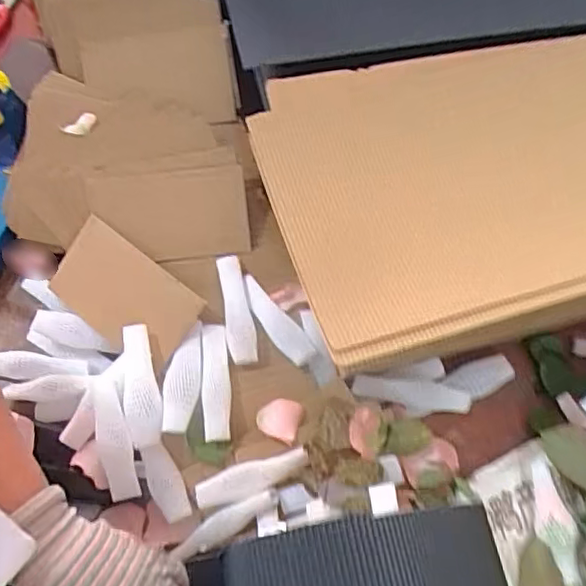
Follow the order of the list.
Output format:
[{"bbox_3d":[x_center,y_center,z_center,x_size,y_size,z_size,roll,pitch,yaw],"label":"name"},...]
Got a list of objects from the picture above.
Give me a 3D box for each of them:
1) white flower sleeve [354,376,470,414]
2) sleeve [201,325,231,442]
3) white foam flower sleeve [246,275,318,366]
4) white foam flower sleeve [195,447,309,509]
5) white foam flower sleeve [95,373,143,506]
[{"bbox_3d":[0.104,0.087,0.536,0.104,0.024,0.022,6,66,1],"label":"white flower sleeve"},{"bbox_3d":[-0.064,0.074,0.511,0.024,0.005,0.095,1,75,-20],"label":"sleeve"},{"bbox_3d":[-0.016,0.022,0.530,0.024,0.010,0.093,-33,71,-15],"label":"white foam flower sleeve"},{"bbox_3d":[-0.033,0.145,0.481,0.090,0.015,0.023,-15,67,-8],"label":"white foam flower sleeve"},{"bbox_3d":[-0.145,0.117,0.495,0.027,0.005,0.098,-20,73,4],"label":"white foam flower sleeve"}]

